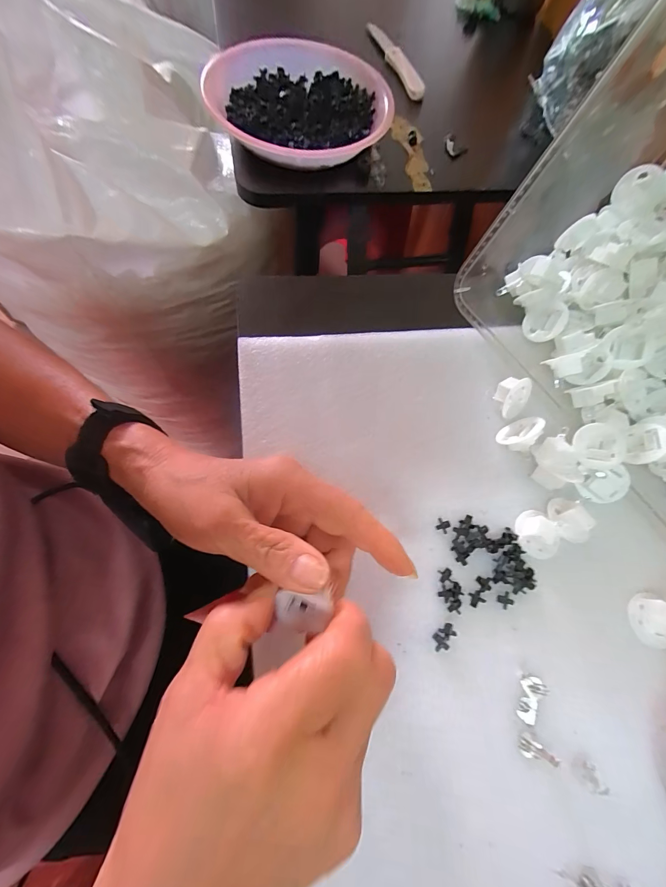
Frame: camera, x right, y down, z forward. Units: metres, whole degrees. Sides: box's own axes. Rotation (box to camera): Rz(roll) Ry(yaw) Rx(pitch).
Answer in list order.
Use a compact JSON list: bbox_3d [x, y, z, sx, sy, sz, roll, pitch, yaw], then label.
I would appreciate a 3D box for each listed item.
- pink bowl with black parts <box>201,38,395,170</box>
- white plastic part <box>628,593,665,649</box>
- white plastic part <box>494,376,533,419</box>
[{"bbox_3d":[-0.033,-0.345,0.362,0.184,0.046,0.169,0,70,-1],"label":"pink bowl with black parts"},{"bbox_3d":[0.210,0.115,0.225,0.026,0.018,0.027,-40,79,-17],"label":"white plastic part"},{"bbox_3d":[0.139,-0.038,0.272,0.029,0.030,0.017,-37,45,-11],"label":"white plastic part"}]

